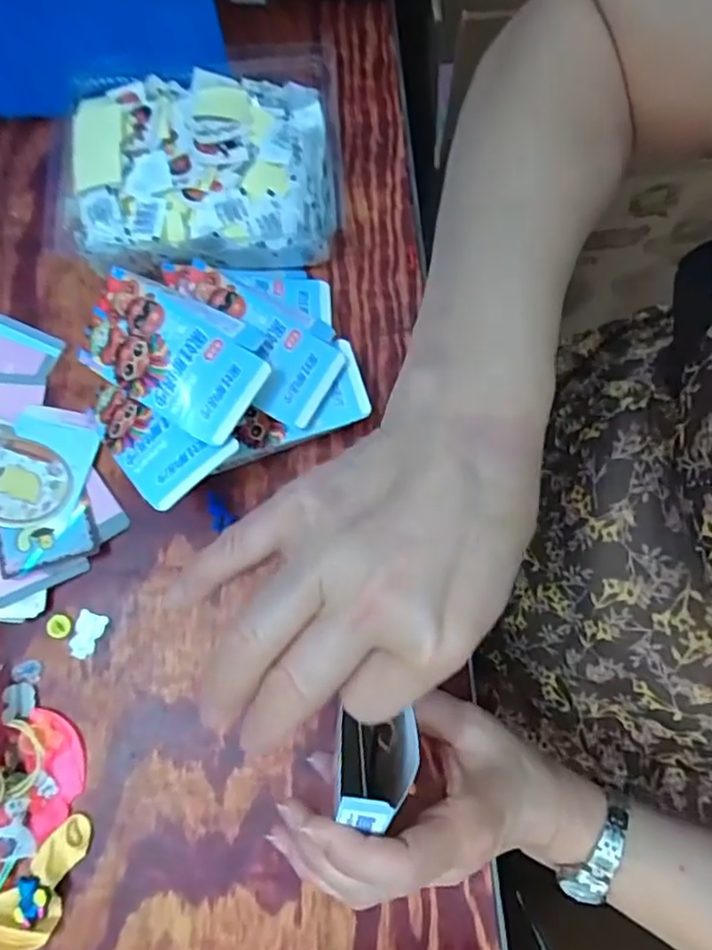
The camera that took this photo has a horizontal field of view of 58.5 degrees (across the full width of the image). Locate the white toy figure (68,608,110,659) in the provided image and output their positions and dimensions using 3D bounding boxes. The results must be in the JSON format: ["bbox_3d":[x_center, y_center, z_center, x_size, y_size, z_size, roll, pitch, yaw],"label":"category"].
[{"bbox_3d":[-0.182,0.108,0.428,0.019,0.004,0.030,17,76,6],"label":"white toy figure"}]

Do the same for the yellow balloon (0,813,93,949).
[{"bbox_3d":[-0.198,0.260,0.388,0.099,0.012,0.043,-44,78,-9],"label":"yellow balloon"}]

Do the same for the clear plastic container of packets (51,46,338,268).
[{"bbox_3d":[-0.127,-0.234,0.493,0.223,0.052,0.166,-5,75,0],"label":"clear plastic container of packets"}]

